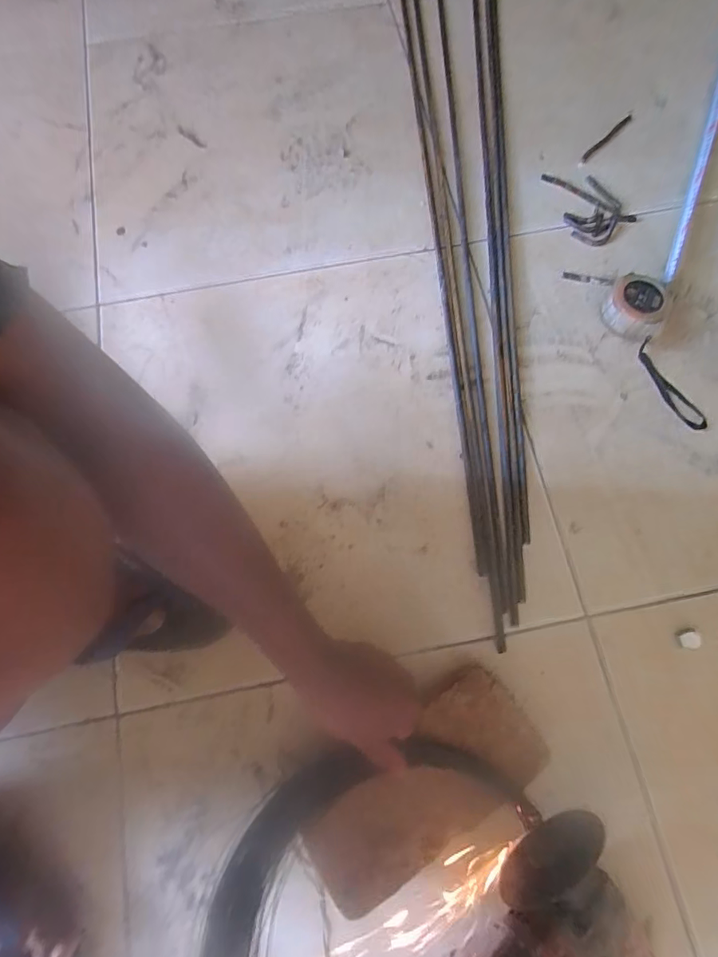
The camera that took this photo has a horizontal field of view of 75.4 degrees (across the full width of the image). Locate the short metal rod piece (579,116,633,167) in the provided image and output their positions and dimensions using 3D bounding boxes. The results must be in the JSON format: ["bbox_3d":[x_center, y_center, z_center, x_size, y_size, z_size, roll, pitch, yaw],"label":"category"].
[{"bbox_3d":[0.346,-0.475,0.652,0.010,0.005,0.116,44,79,12],"label":"short metal rod piece"}]

